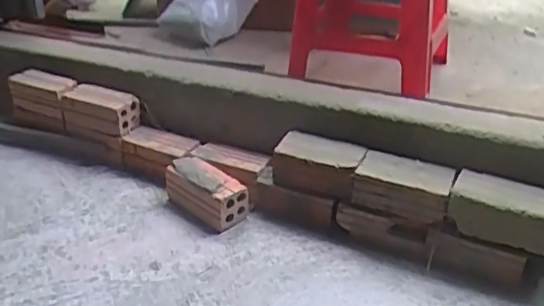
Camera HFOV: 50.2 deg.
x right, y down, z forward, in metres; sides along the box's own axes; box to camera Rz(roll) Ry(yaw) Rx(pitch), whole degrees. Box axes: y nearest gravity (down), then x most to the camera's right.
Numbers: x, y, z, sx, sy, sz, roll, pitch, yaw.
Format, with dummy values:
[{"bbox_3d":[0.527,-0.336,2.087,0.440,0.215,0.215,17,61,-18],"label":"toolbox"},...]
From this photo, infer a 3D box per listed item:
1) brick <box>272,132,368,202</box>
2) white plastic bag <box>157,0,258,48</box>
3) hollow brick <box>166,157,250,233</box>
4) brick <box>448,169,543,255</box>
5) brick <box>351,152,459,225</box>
[{"bbox_3d":[0.087,0.026,1.142,0.173,0.076,0.079,13,31,22],"label":"brick"},{"bbox_3d":[-0.187,-0.446,1.740,0.194,0.217,0.265,-19,34,-32],"label":"white plastic bag"},{"bbox_3d":[-0.136,0.081,1.197,0.094,0.086,0.177,-25,38,-38],"label":"hollow brick"},{"bbox_3d":[0.410,0.099,1.015,0.186,0.080,0.092,14,31,24],"label":"brick"},{"bbox_3d":[0.246,0.065,1.092,0.170,0.076,0.087,12,31,21],"label":"brick"}]

